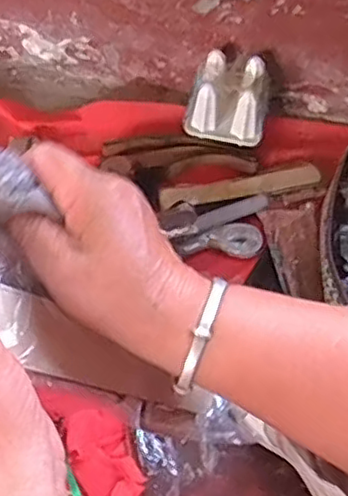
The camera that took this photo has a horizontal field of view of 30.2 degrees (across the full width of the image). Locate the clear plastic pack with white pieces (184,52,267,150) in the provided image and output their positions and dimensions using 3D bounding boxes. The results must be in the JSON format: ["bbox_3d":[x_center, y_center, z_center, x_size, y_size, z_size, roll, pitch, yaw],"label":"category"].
[{"bbox_3d":[0.088,-0.231,1.023,0.124,0.111,0.092,15,60,5],"label":"clear plastic pack with white pieces"}]

